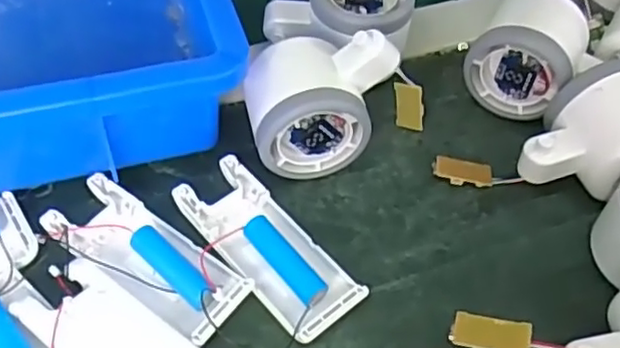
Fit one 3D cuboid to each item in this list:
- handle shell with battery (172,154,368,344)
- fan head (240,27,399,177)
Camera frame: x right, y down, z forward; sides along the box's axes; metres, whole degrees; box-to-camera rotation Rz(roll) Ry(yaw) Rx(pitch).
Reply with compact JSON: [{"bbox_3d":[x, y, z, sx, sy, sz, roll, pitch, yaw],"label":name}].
[{"bbox_3d":[-0.022,0.035,0.317,0.040,0.012,0.103,-33,61,-25],"label":"handle shell with battery"},{"bbox_3d":[0.006,-0.039,0.340,0.076,0.066,0.051,-11,54,-11],"label":"fan head"}]

